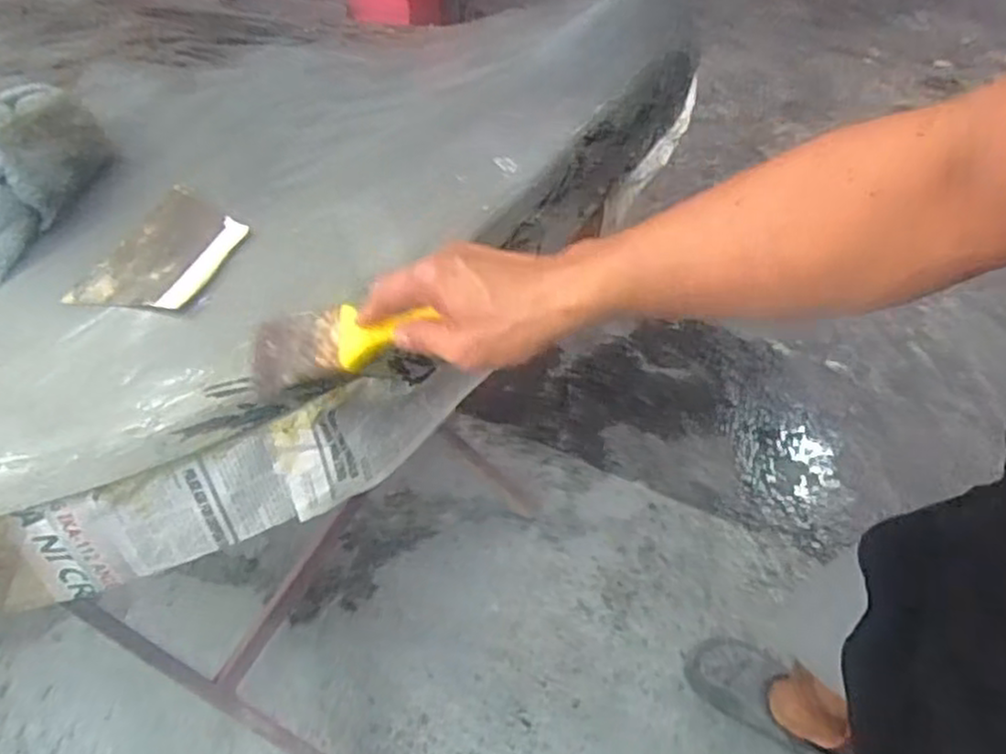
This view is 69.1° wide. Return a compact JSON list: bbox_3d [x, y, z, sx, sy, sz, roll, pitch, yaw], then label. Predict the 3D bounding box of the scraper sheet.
[{"bbox_3d":[-0.269,-0.100,0.590,0.100,0.006,0.130,17,60,18],"label":"scraper sheet"}]

